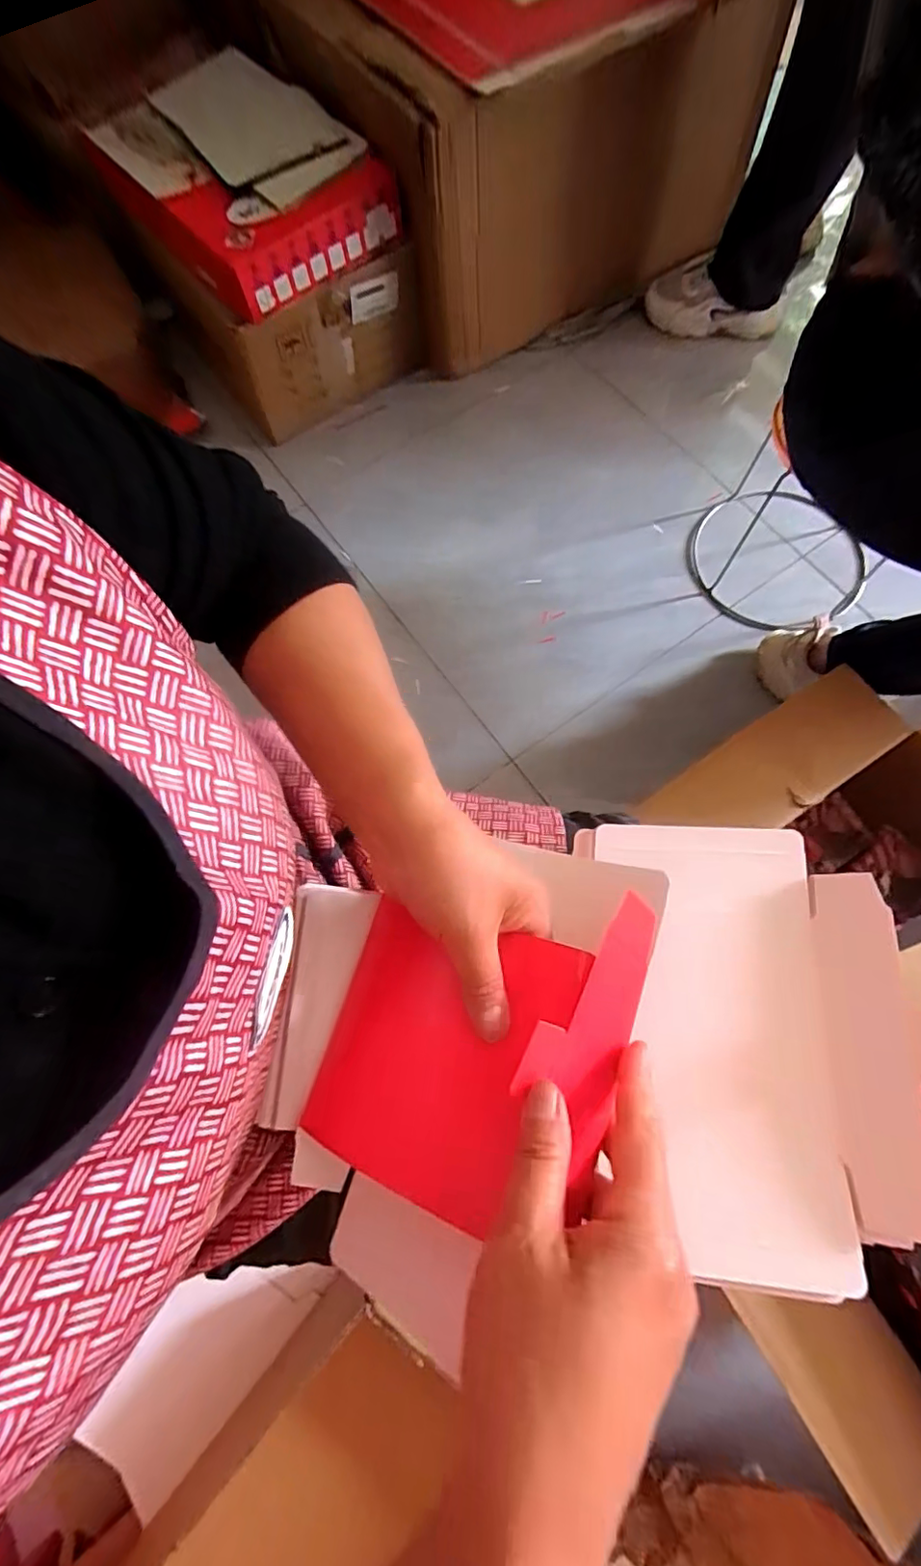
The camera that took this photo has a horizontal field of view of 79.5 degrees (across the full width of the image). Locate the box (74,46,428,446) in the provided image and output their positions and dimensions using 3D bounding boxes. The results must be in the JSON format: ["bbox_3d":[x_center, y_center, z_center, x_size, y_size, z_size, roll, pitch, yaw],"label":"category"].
[{"bbox_3d":[-0.354,-0.958,1.013,0.355,0.309,0.544,-37,76,-9],"label":"box"}]

